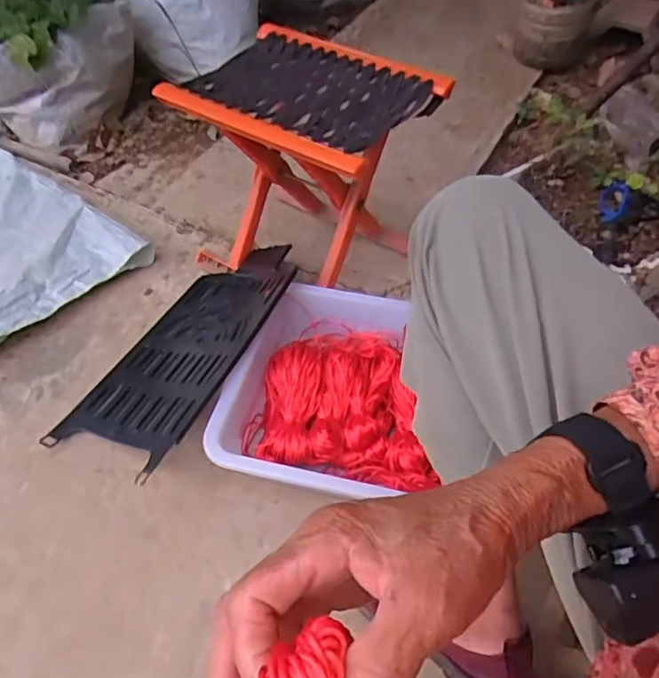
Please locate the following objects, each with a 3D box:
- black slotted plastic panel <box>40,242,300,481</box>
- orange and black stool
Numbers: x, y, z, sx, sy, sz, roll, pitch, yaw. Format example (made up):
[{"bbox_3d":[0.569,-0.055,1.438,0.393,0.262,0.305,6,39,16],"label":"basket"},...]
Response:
[{"bbox_3d":[-0.202,0.005,0.855,0.245,0.025,0.420,3,47,36],"label":"black slotted plastic panel"},{"bbox_3d":[-0.039,-0.247,0.917,0.327,0.343,0.244,30,59,19],"label":"orange and black stool"}]

